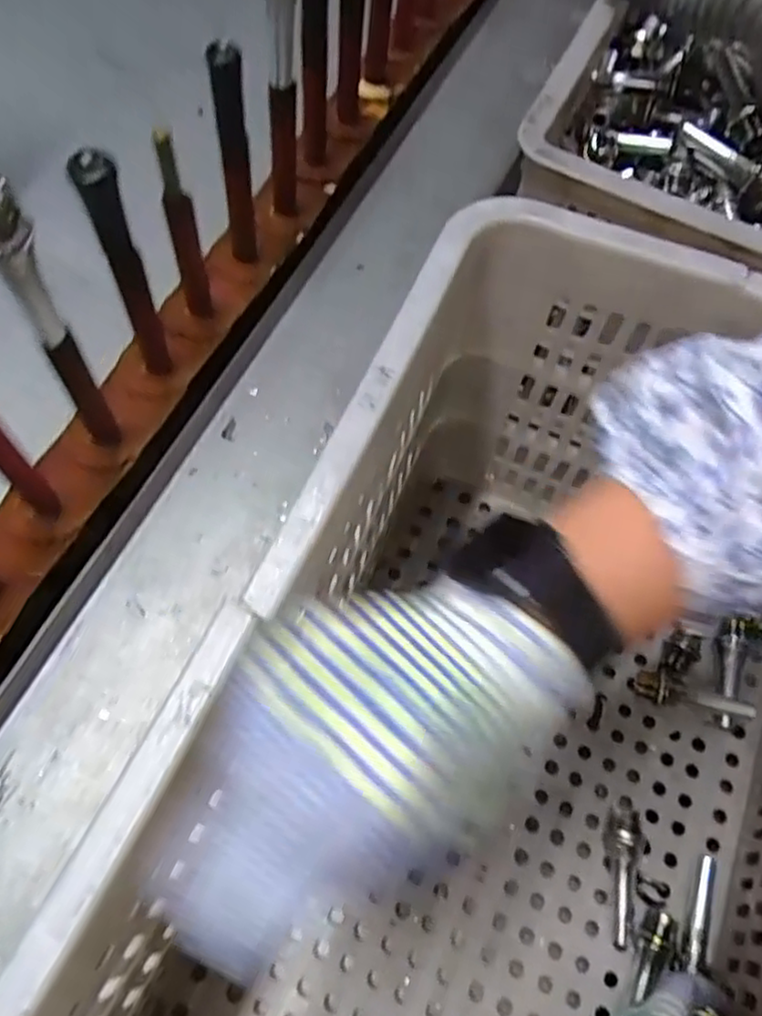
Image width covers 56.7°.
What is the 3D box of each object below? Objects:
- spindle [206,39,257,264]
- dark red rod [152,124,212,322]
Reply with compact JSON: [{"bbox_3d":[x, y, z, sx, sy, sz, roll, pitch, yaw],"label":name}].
[{"bbox_3d":[-0.083,-0.194,0.408,0.020,0.141,0.013,-6,64,-6],"label":"spindle"},{"bbox_3d":[-0.108,-0.148,0.391,0.016,0.122,0.014,-15,65,-10],"label":"dark red rod"}]

